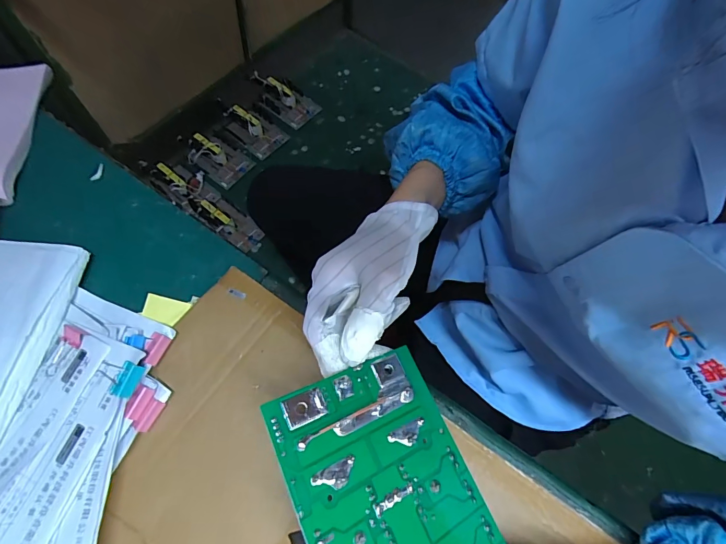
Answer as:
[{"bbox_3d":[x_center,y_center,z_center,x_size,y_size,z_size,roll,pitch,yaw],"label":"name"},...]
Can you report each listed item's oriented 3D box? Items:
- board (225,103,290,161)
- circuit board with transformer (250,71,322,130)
[{"bbox_3d":[-0.296,-0.404,1.035,0.118,0.050,0.164,-39,72,-16],"label":"board"},{"bbox_3d":[-0.227,-0.509,1.080,0.192,0.061,0.109,42,72,17],"label":"circuit board with transformer"}]

